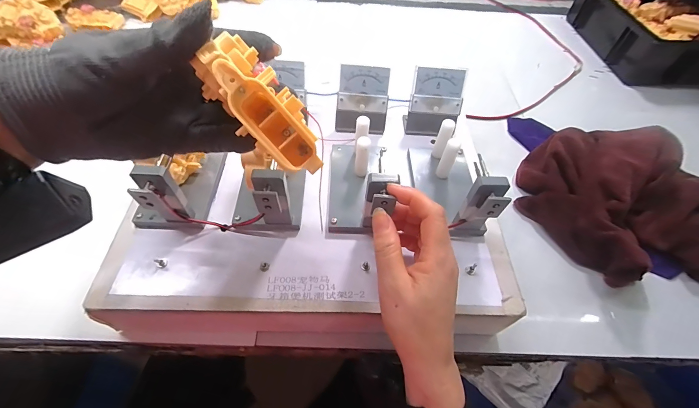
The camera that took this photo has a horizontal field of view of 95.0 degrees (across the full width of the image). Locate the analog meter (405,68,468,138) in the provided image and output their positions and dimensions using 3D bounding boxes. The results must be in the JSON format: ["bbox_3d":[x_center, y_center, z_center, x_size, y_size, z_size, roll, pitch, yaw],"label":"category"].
[{"bbox_3d":[0.107,-0.125,0.406,0.068,0.077,0.042,4,55,0],"label":"analog meter"}]

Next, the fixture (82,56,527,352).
[{"bbox_3d":[-0.034,-0.007,0.356,0.388,0.153,0.299,2,55,-1],"label":"fixture"}]

